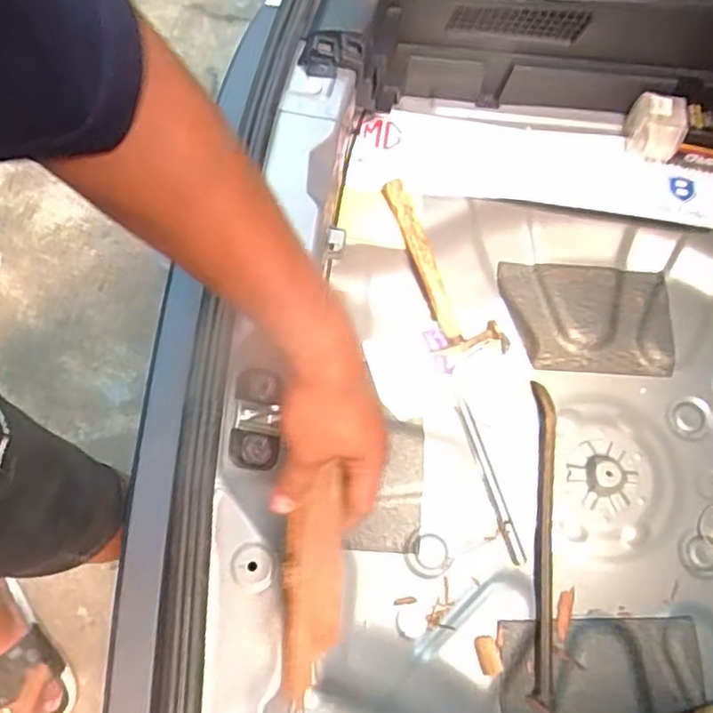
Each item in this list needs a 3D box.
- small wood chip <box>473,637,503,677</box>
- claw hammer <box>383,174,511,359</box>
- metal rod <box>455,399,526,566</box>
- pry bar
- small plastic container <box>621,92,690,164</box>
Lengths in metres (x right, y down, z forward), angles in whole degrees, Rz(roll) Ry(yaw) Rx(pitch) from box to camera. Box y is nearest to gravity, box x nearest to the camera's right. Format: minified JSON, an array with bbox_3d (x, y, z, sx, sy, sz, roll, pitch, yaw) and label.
[{"bbox_3d":[0.148,0.337,0.715,0.023,0.004,0.041,-17,71,-7],"label":"small wood chip"},{"bbox_3d":[0.099,-0.101,0.808,0.085,0.034,0.251,-33,103,-12],"label":"claw hammer"},{"bbox_3d":[0.166,0.154,0.793,0.019,0.010,0.207,-16,71,-7],"label":"metal rod"},{"bbox_3d":[0.222,0.212,0.755,0.026,0.024,0.365,5,70,1],"label":"pry bar"},{"bbox_3d":[0.378,-0.289,0.808,0.073,0.064,0.066,10,70,3],"label":"small plastic container"}]

